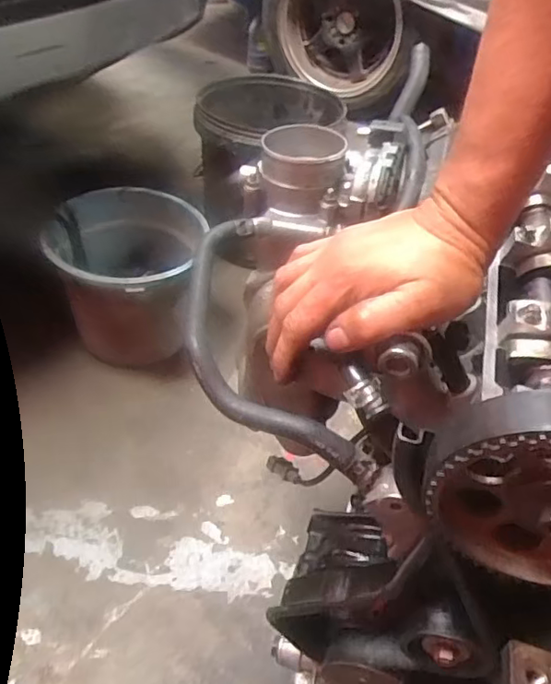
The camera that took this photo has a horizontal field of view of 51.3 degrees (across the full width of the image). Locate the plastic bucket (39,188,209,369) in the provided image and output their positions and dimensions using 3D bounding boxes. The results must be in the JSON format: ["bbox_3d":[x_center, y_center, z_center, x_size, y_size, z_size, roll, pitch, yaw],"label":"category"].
[{"bbox_3d":[-0.250,-0.113,1.010,0.242,0.203,0.273,-11,48,-19],"label":"plastic bucket"}]

